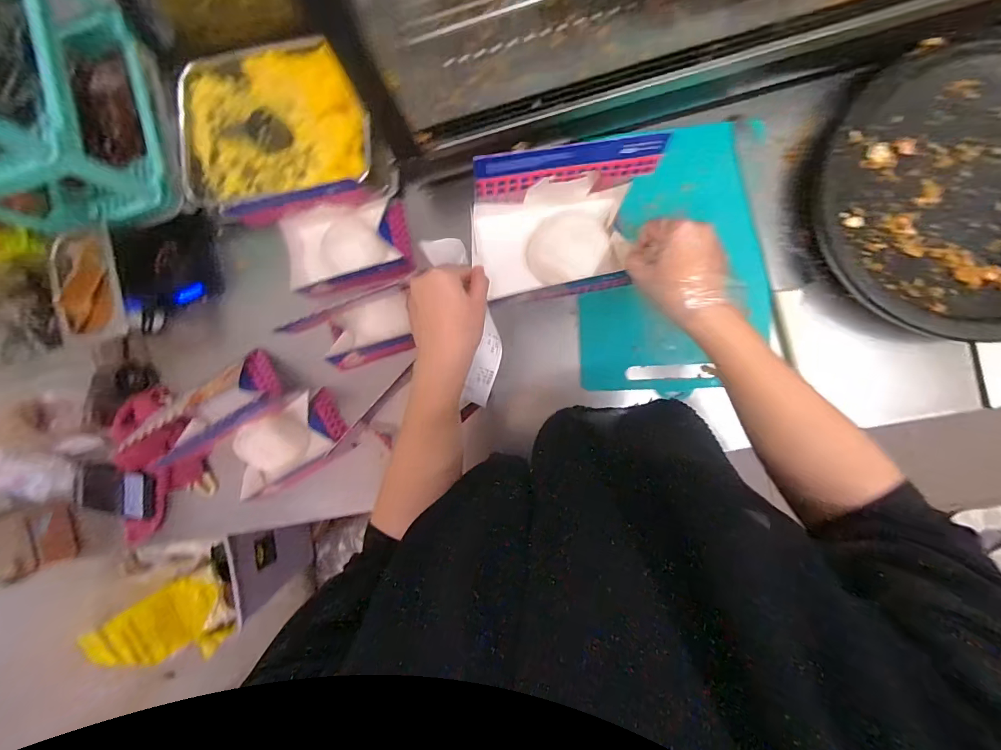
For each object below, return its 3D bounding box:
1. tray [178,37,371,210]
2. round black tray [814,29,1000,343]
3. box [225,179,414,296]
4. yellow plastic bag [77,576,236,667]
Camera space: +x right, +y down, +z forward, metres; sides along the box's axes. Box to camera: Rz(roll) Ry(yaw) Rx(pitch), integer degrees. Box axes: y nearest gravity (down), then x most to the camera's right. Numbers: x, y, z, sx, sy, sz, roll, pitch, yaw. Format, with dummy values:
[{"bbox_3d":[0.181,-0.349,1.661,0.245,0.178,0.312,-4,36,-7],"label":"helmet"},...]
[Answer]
[{"bbox_3d":[-0.342,-0.385,0.683,0.298,0.048,0.234,-5,89,9],"label":"tray"},{"bbox_3d":[0.557,-0.218,0.520,0.331,0.054,0.338,12,92,9],"label":"round black tray"},{"bbox_3d":[-0.238,-0.188,0.636,0.187,0.130,0.123,-10,89,9],"label":"box"},{"bbox_3d":[-0.673,0.479,0.868,0.070,0.212,0.148,11,92,33],"label":"yellow plastic bag"}]

